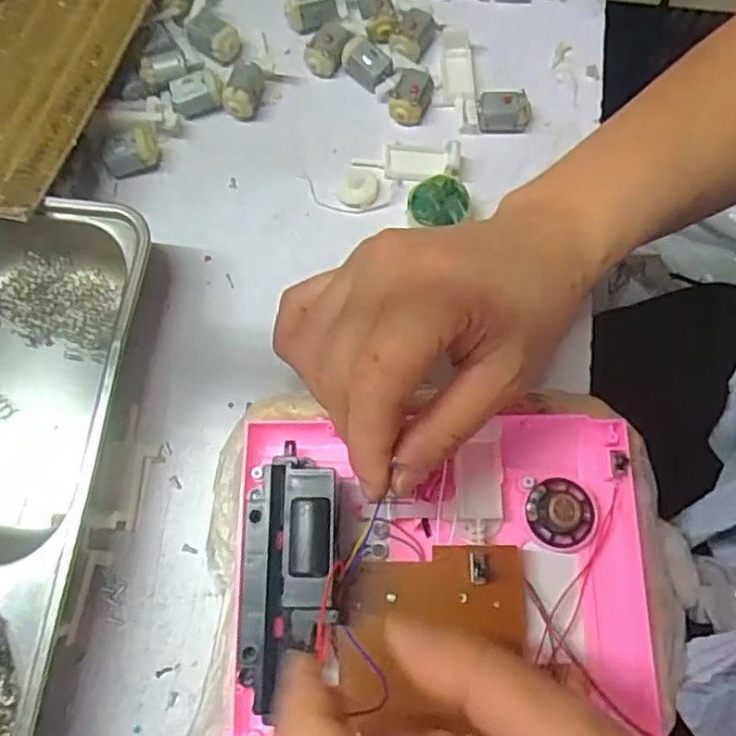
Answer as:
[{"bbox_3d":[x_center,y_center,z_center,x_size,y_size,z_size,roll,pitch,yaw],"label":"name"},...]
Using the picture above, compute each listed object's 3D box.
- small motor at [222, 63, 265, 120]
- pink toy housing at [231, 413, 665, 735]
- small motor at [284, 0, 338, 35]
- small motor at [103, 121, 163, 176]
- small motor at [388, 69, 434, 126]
[{"bbox_3d":[-0.070,-0.155,0.361,0.018,0.020,0.028,6,74,1],"label":"small motor"},{"bbox_3d":[0.035,0.083,0.251,0.171,0.040,0.133,-1,74,-1],"label":"pink toy housing"},{"bbox_3d":[-0.034,-0.210,0.377,0.029,0.019,0.018,-9,74,-3],"label":"small motor"},{"bbox_3d":[-0.129,-0.118,0.351,0.031,0.017,0.020,-13,75,-4],"label":"small motor"},{"bbox_3d":[0.025,-0.153,0.360,0.021,0.014,0.030,15,74,4],"label":"small motor"}]

